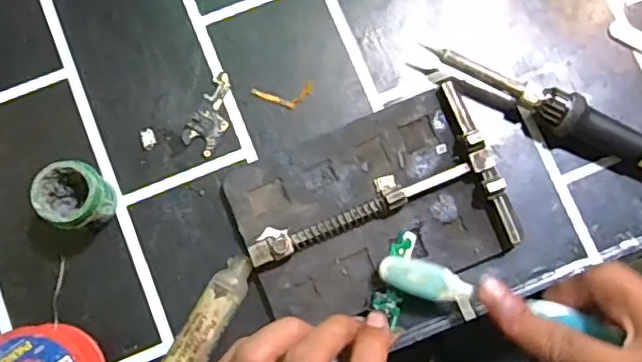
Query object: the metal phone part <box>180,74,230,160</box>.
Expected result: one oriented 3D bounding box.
[{"bbox_3d":[-0.055,-0.035,0.323,0.018,0.004,0.042,27,79,4],"label":"metal phone part"}]

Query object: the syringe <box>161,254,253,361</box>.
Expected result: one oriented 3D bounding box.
[{"bbox_3d":[-0.061,0.075,0.294,0.027,0.021,0.088,25,79,4],"label":"syringe"}]

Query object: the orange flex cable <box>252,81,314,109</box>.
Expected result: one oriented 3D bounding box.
[{"bbox_3d":[-0.019,-0.044,0.325,0.032,0.004,0.013,-9,79,-3],"label":"orange flex cable"}]

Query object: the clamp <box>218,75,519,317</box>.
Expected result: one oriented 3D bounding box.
[{"bbox_3d":[0.024,0.013,0.306,0.125,0.019,0.085,-22,80,-5],"label":"clamp"}]

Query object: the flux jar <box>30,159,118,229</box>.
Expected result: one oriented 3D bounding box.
[{"bbox_3d":[-0.115,0.008,0.298,0.028,0.037,0.029,0,78,-1],"label":"flux jar"}]

